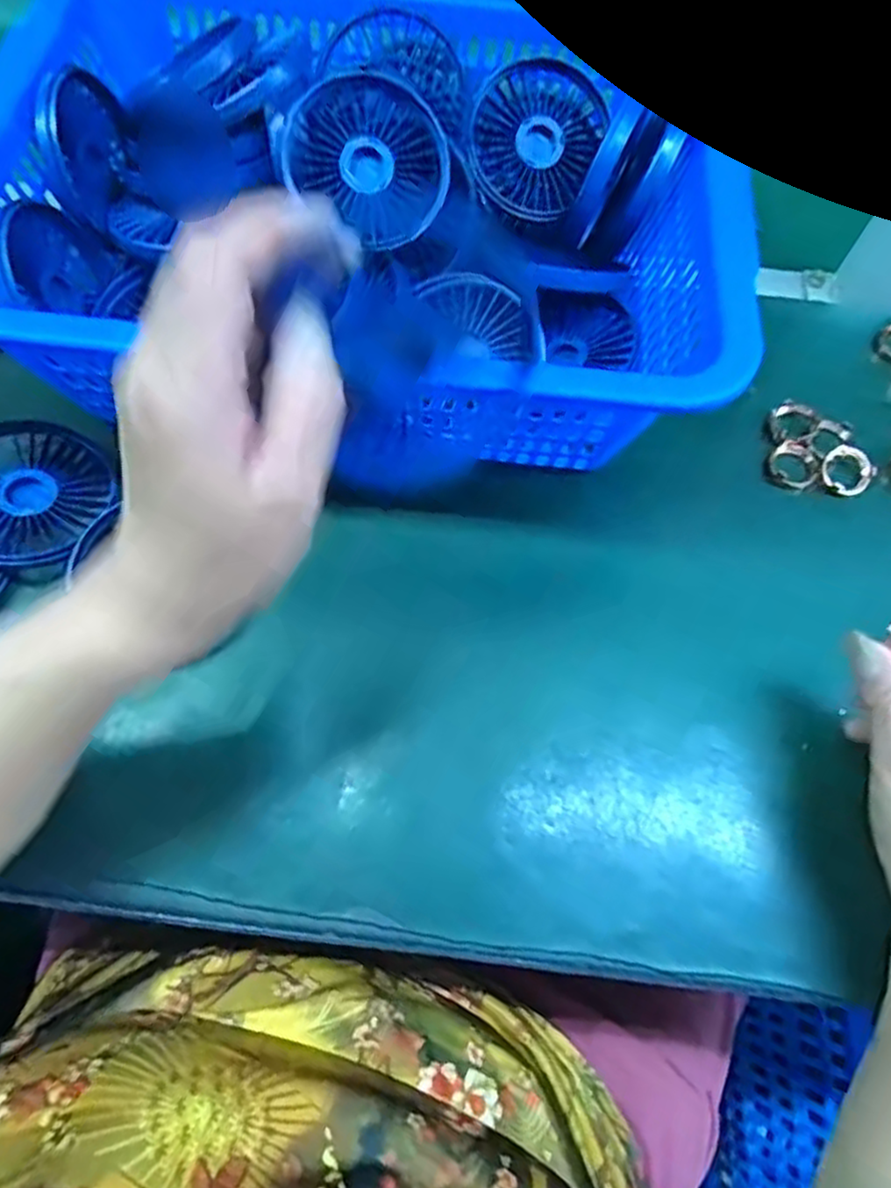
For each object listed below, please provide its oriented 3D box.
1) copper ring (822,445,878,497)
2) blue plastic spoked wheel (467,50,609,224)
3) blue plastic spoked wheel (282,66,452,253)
[{"bbox_3d":[0.231,-0.070,0.404,0.029,0.008,0.028,-17,72,2],"label":"copper ring"},{"bbox_3d":[0.055,-0.276,0.420,0.080,0.011,0.091,23,93,-13],"label":"blue plastic spoked wheel"},{"bbox_3d":[-0.043,-0.248,0.398,0.089,0.022,0.079,16,100,-11],"label":"blue plastic spoked wheel"}]

